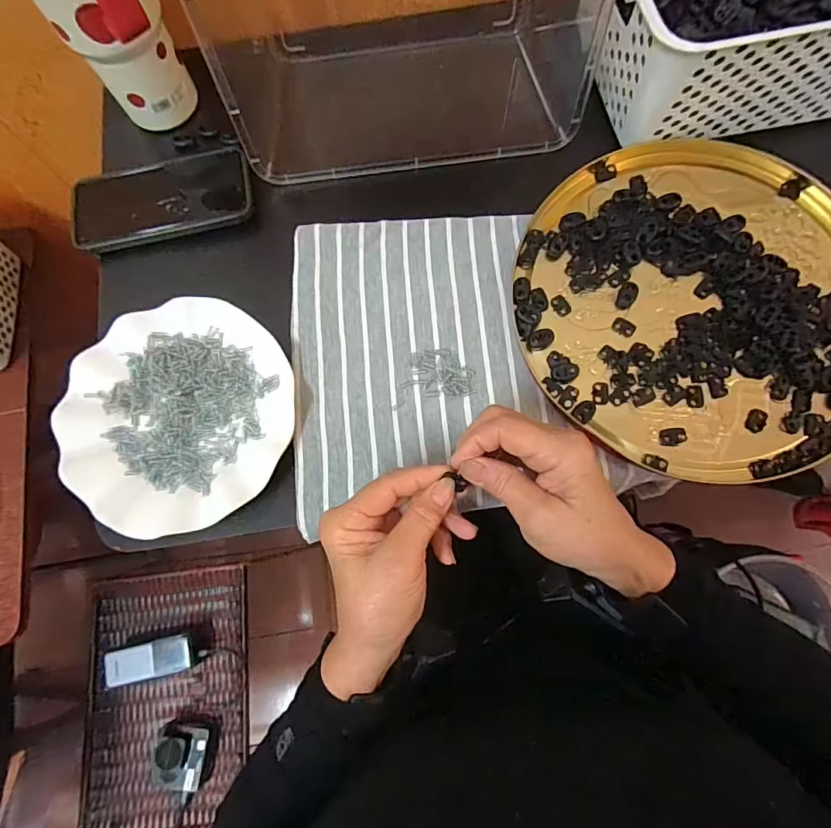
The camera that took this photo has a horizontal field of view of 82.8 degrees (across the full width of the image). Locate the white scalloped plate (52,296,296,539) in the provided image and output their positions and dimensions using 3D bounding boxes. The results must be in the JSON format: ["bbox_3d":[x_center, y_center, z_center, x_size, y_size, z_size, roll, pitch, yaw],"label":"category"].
[{"bbox_3d":[-0.185,-0.001,0.373,0.176,0.022,0.176,0,78,2],"label":"white scalloped plate"}]

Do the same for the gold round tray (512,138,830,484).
[{"bbox_3d":[0.232,-0.094,0.389,0.284,0.016,0.282,0,78,2],"label":"gold round tray"}]

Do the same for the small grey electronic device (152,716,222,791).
[{"bbox_3d":[-0.330,0.495,0.690,0.080,0.054,0.082,1,78,2],"label":"small grey electronic device"}]

